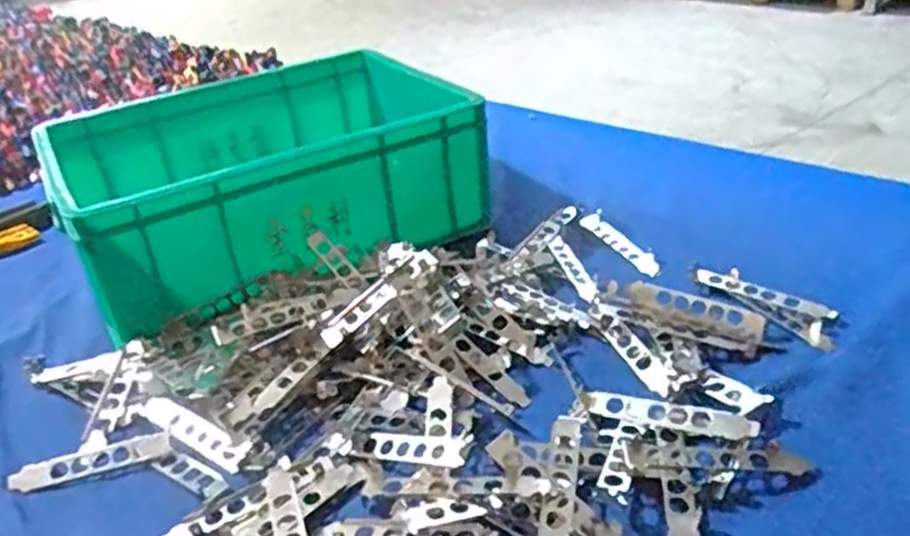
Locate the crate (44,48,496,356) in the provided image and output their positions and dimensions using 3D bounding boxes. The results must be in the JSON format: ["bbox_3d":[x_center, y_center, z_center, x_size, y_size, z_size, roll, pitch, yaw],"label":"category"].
[{"bbox_3d":[-0.205,-0.105,0.858,0.387,0.133,0.307,-22,34,-23],"label":"crate"}]

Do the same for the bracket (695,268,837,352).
[{"bbox_3d":[0.260,0.027,0.662,0.039,0.017,0.124,-27,36,-29],"label":"bracket"}]

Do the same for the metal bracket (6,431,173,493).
[{"bbox_3d":[-0.265,0.139,0.581,0.114,0.008,0.027,-12,31,-8],"label":"metal bracket"}]

